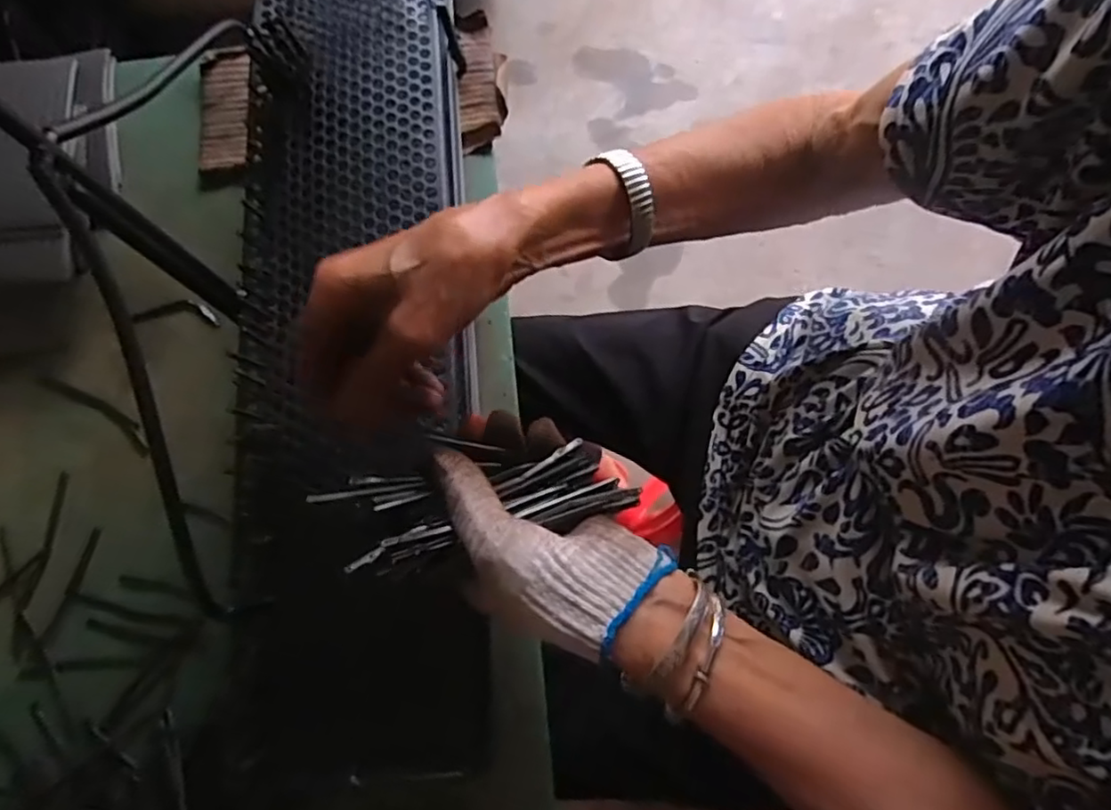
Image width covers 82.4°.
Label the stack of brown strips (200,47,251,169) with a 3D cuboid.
[{"bbox_3d":[-0.295,-0.263,0.568,0.046,0.016,0.130,-7,74,0],"label":"stack of brown strips"}]

